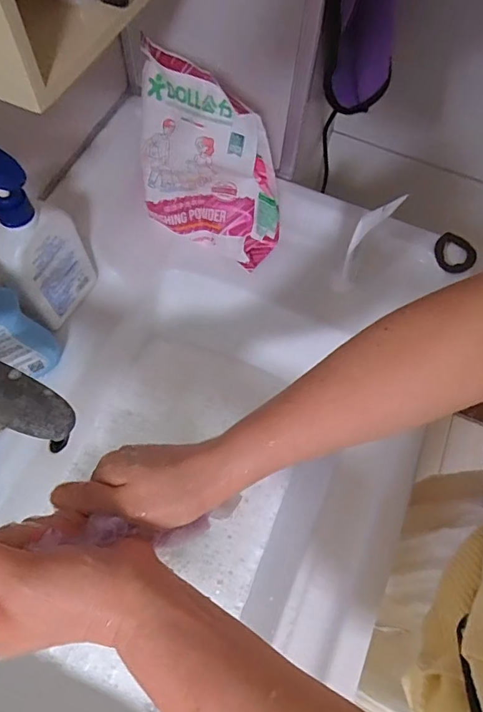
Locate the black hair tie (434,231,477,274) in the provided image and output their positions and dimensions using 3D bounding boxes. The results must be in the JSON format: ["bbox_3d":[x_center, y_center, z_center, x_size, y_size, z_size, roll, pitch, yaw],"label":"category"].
[{"bbox_3d":[0.260,-0.126,0.573,0.049,0.011,0.054,32,67,11],"label":"black hair tie"}]

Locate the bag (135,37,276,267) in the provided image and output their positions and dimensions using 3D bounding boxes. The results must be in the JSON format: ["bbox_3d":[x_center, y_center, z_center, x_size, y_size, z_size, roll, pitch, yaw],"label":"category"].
[{"bbox_3d":[-0.035,-0.196,0.503,0.161,0.200,0.062,24,65,8],"label":"bag"}]

